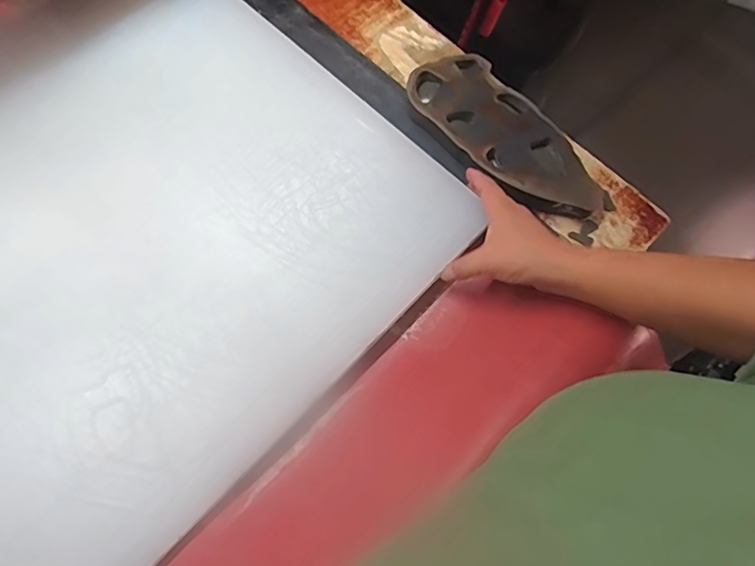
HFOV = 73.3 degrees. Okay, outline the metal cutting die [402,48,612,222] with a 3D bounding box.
[{"bbox_3d":[0.146,-0.161,0.567,0.112,0.034,0.245,-41,76,-17],"label":"metal cutting die"}]

